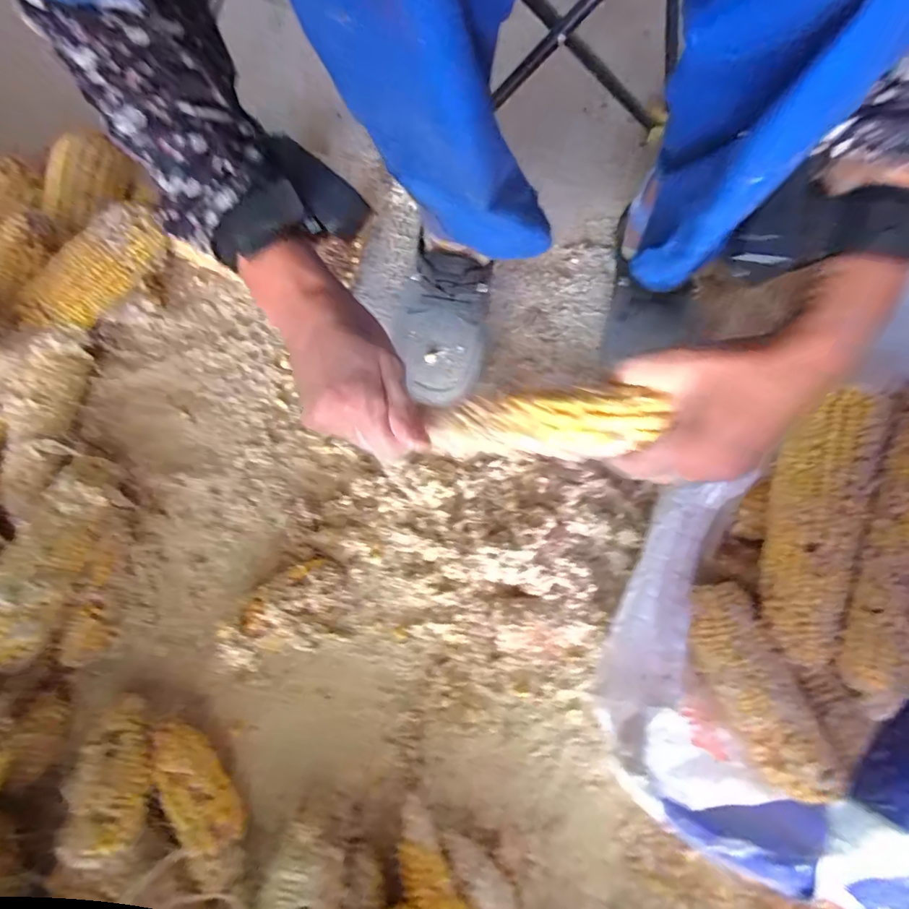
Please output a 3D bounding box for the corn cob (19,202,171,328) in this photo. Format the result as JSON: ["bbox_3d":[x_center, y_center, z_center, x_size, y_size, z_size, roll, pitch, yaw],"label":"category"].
[{"bbox_3d":[-0.334,-0.172,0.469,0.042,0.048,0.141,28,76,11],"label":"corn cob"}]

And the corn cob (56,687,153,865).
[{"bbox_3d":[-0.248,0.226,0.366,0.042,0.035,0.112,-17,43,-5],"label":"corn cob"}]

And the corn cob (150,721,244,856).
[{"bbox_3d":[-0.195,0.249,0.385,0.034,0.042,0.096,-31,74,-9],"label":"corn cob"}]

